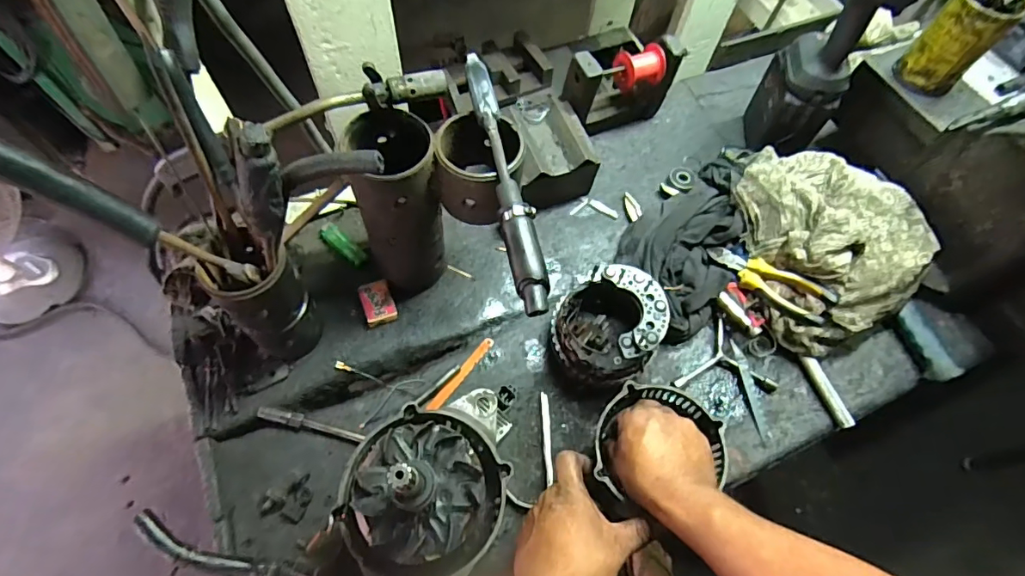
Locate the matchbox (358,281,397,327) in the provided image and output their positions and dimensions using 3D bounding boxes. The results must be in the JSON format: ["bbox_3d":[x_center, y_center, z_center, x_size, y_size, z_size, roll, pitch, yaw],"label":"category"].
[{"bbox_3d":[-0.172,0.020,0.653,0.039,0.017,0.053,-16,65,-11],"label":"matchbox"}]

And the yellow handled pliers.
[{"bbox_3d":[0.321,-0.010,0.638,0.150,0.028,0.044,34,66,14],"label":"yellow handled pliers"}]

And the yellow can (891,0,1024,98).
[{"bbox_3d":[0.558,-0.311,0.640,0.065,0.119,0.073,-39,71,-20],"label":"yellow can"}]

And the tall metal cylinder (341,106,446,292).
[{"bbox_3d":[-0.129,-0.087,0.585,0.094,0.227,0.100,-13,65,-9],"label":"tall metal cylinder"}]

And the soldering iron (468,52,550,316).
[{"bbox_3d":[-0.006,-0.106,0.467,0.029,0.031,0.273,-10,64,-8],"label":"soldering iron"}]

